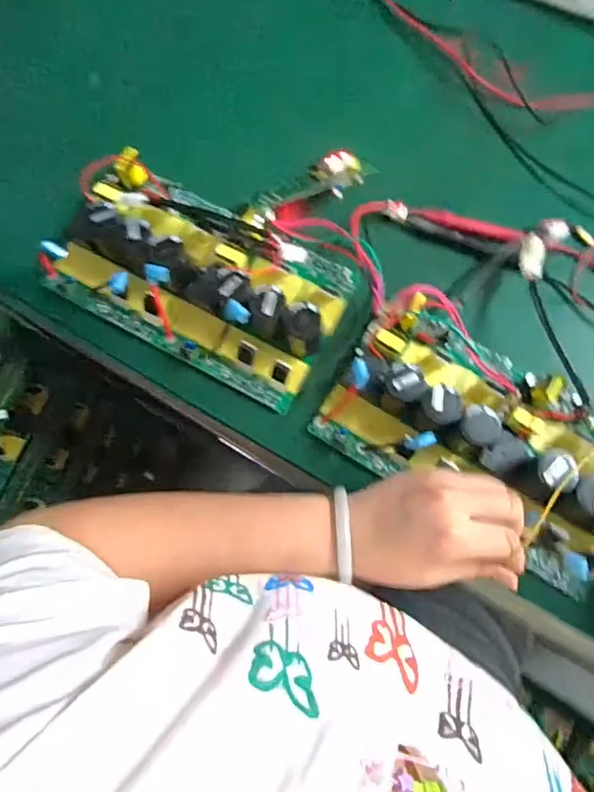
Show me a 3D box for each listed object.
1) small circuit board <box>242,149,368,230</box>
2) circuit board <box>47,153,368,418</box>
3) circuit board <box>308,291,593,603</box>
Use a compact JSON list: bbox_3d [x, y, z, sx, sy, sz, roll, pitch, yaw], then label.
[{"bbox_3d":[0.010,-0.175,0.462,0.110,0.023,0.044,-36,79,-7],"label":"small circuit board"},{"bbox_3d":[-0.084,-0.107,0.446,0.247,0.055,0.144,28,79,7],"label":"circuit board"},{"bbox_3d":[0.147,0.029,0.406,0.242,0.058,0.134,32,80,8],"label":"circuit board"}]

